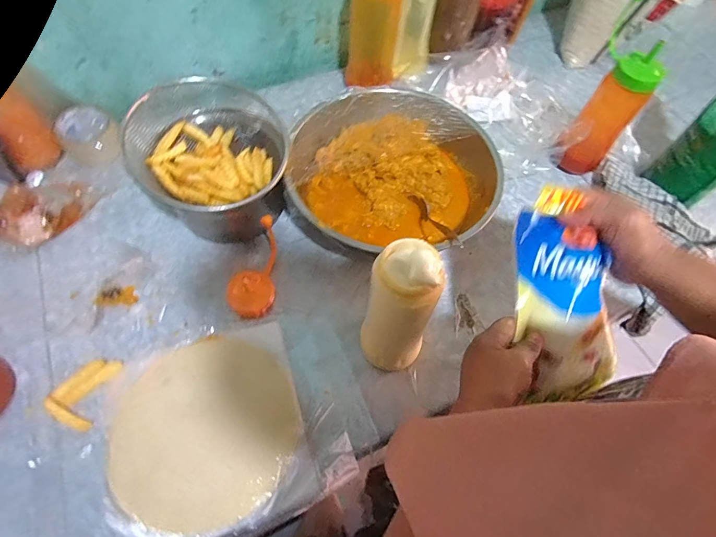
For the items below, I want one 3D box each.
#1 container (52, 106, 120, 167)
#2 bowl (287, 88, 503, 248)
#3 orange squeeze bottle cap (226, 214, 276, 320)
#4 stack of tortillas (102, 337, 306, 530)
[{"bbox_3d":[-0.412,-0.205,0.594,0.084,0.044,0.074,24,64,8],"label":"container"},{"bbox_3d":[0.046,-0.137,0.553,0.295,0.078,0.266,-17,65,-12],"label":"bowl"},{"bbox_3d":[-0.140,-0.012,0.509,0.059,0.043,0.143,0,63,-4],"label":"orange squeeze bottle cap"},{"bbox_3d":[-0.166,0.170,0.422,0.190,0.016,0.189,-22,66,-14],"label":"stack of tortillas"}]

